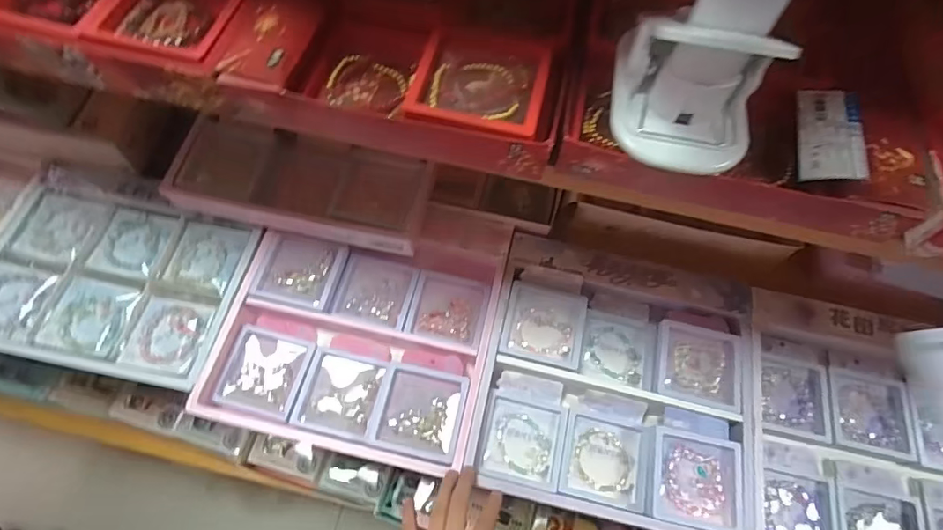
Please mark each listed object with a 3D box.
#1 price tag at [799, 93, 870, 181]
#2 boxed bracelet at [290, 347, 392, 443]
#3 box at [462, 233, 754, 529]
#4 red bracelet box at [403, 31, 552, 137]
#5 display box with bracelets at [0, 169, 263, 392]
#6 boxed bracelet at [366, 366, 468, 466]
[{"bbox_3d":[0.246,-0.090,0.341,0.037,0.005,0.076,4,64,22],"label":"price tag"},{"bbox_3d":[-0.140,0.140,0.545,0.094,0.026,0.086,13,66,4],"label":"boxed bracelet"},{"bbox_3d":[0.160,0.124,0.556,0.283,0.039,0.280,13,66,4],"label":"box"},{"bbox_3d":[0.007,-0.131,0.352,0.088,0.014,0.082,12,66,3],"label":"red bracelet box"},{"bbox_3d":[-0.413,0.015,0.572,0.286,0.017,0.201,12,66,3],"label":"display box with bracelets"},{"bbox_3d":[-0.054,0.156,0.529,0.089,0.018,0.088,11,65,3],"label":"boxed bracelet"}]

